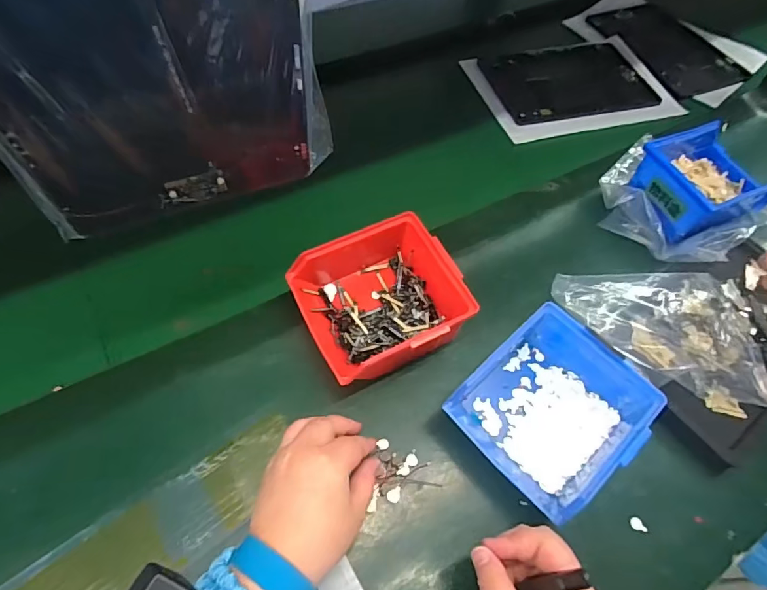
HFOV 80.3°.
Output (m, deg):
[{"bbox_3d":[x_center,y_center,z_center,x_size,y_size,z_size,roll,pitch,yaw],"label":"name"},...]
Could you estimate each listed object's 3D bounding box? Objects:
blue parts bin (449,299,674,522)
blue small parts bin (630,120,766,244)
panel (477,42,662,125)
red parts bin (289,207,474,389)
[{"bbox_3d":[0.137,0.095,0.381,0.135,0.058,0.124,-38,68,-22],"label":"blue parts bin"},{"bbox_3d":[0.370,-0.132,0.531,0.144,0.067,0.106,-22,63,-15],"label":"blue small parts bin"},{"bbox_3d":[0.277,-0.317,0.678,0.224,0.014,0.160,-11,61,-10],"label":"panel"},{"bbox_3d":[-0.007,-0.001,0.427,0.136,0.068,0.159,-24,63,-16],"label":"red parts bin"}]

